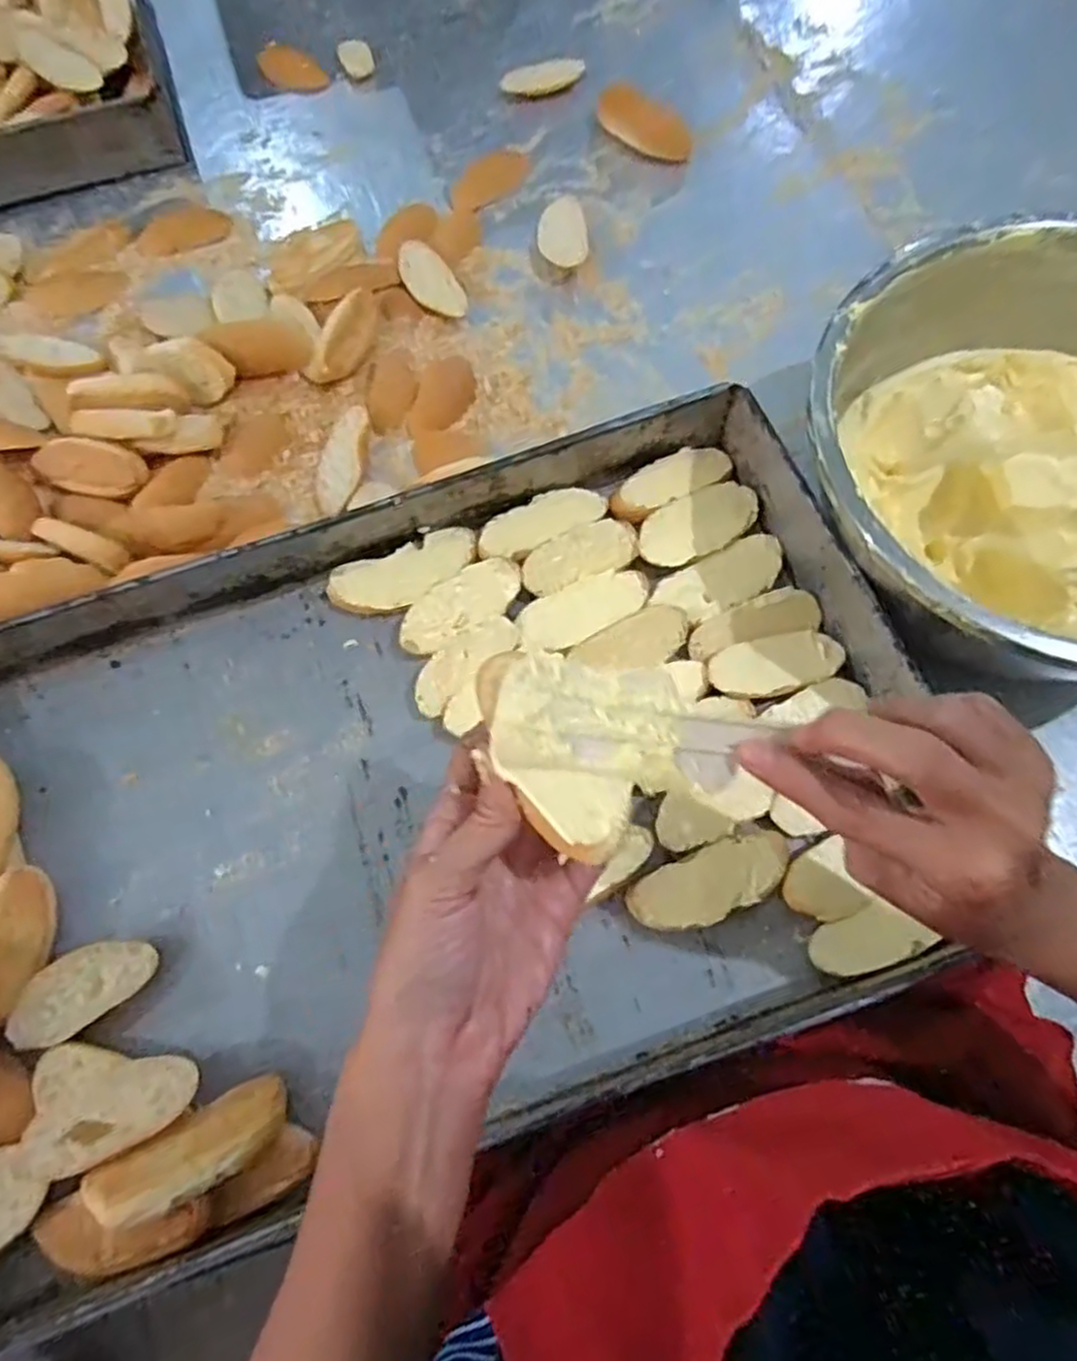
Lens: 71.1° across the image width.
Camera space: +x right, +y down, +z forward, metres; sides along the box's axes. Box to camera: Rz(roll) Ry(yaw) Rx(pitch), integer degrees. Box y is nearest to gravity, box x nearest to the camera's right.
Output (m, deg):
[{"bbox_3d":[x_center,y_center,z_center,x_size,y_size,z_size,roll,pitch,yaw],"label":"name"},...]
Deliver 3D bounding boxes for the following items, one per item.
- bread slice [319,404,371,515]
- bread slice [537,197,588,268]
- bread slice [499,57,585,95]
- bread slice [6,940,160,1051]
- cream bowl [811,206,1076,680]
[{"bbox_3d":[-0.144,-0.162,0.554,0.032,0.010,0.090,3,70,4],"label":"bread slice"},{"bbox_3d":[0.019,-0.374,0.625,0.039,0.012,0.067,-6,70,1],"label":"bread slice"},{"bbox_3d":[0.004,-0.557,0.696,0.076,0.012,0.030,-14,70,-2],"label":"bread slice"},{"bbox_3d":[-0.257,0.172,0.424,0.077,0.013,0.038,-36,72,-10],"label":"bread slice"},{"bbox_3d":[0.301,-0.115,0.459,0.280,0.135,0.279,-1,70,3],"label":"cream bowl"}]

